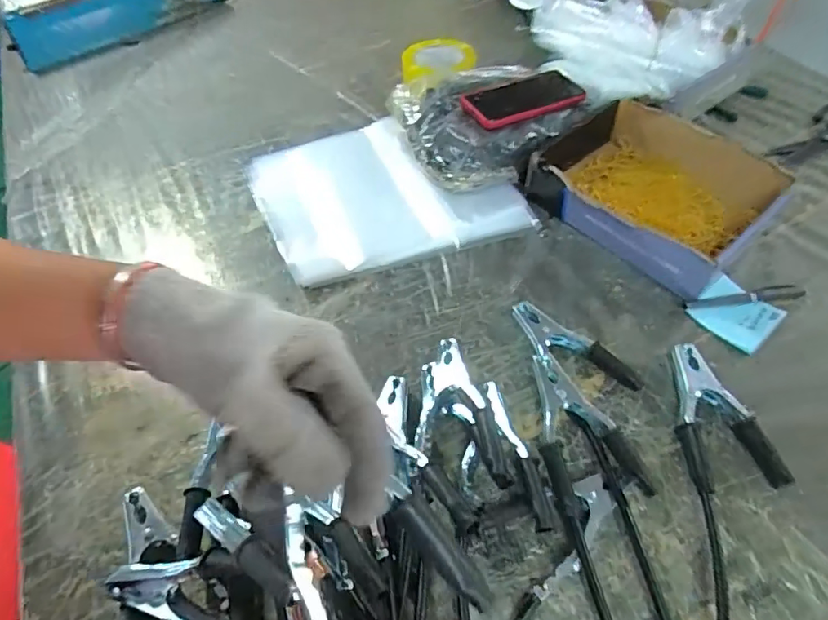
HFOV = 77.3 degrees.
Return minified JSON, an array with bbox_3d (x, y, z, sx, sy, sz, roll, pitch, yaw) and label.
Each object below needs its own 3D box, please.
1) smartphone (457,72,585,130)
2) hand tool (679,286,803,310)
[{"bbox_3d":[0.150,-0.292,0.705,0.169,0.013,0.078,-21,56,-11],"label":"smartphone"},{"bbox_3d":[0.365,-0.013,0.574,0.136,0.010,0.019,-8,54,-2],"label":"hand tool"}]

